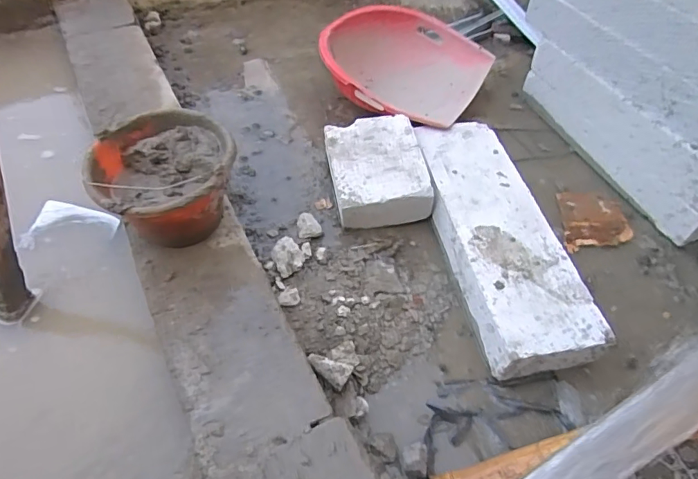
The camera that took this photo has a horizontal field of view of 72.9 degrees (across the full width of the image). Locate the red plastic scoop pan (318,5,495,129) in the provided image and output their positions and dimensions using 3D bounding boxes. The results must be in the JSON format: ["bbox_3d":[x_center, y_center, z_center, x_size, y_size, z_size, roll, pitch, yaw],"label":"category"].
[{"bbox_3d":[0.139,-0.477,1.252,0.426,0.103,0.500,25,56,15],"label":"red plastic scoop pan"}]

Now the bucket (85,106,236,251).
[{"bbox_3d":[-0.312,-0.099,0.830,0.222,0.144,0.223,1,53,-2],"label":"bucket"}]

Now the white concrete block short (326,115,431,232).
[{"bbox_3d":[0.056,-0.150,1.052,0.199,0.111,0.240,-8,54,-9],"label":"white concrete block short"}]

